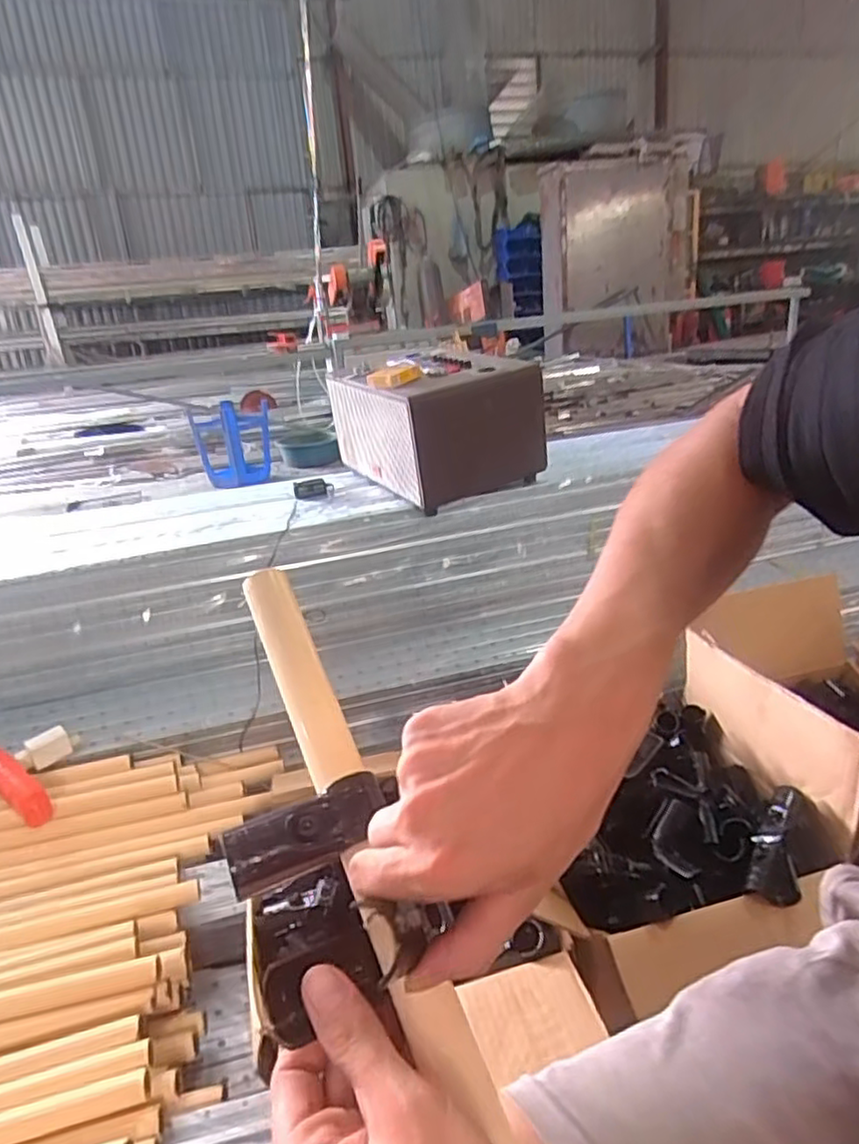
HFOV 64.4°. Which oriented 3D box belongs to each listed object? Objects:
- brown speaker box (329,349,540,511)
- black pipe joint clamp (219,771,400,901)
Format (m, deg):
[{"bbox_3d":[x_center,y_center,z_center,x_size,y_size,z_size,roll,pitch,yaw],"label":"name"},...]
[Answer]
[{"bbox_3d":[-0.012,-0.312,1.411,0.278,0.230,0.406,-18,24,-29],"label":"brown speaker box"},{"bbox_3d":[-0.056,0.125,0.334,0.085,0.024,0.029,-14,22,-21],"label":"black pipe joint clamp"}]

